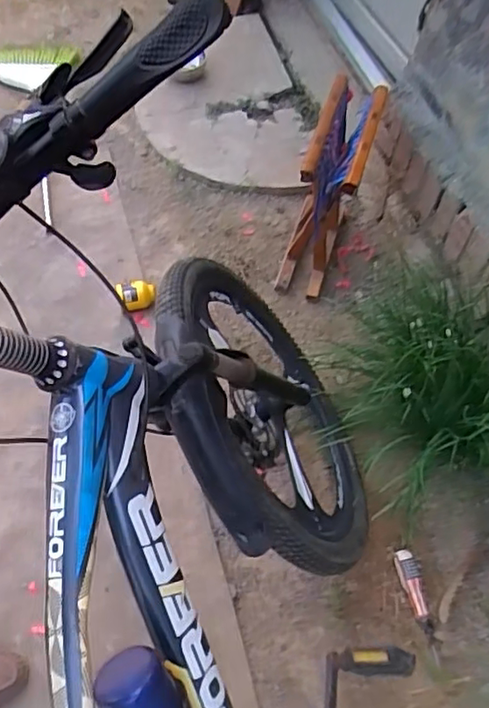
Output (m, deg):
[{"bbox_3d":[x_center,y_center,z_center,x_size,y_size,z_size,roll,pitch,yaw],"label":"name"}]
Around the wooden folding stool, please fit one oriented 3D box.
[{"bbox_3d":[0.179,-0.345,1.270,0.127,0.356,0.313,18,62,8],"label":"wooden folding stool"}]

